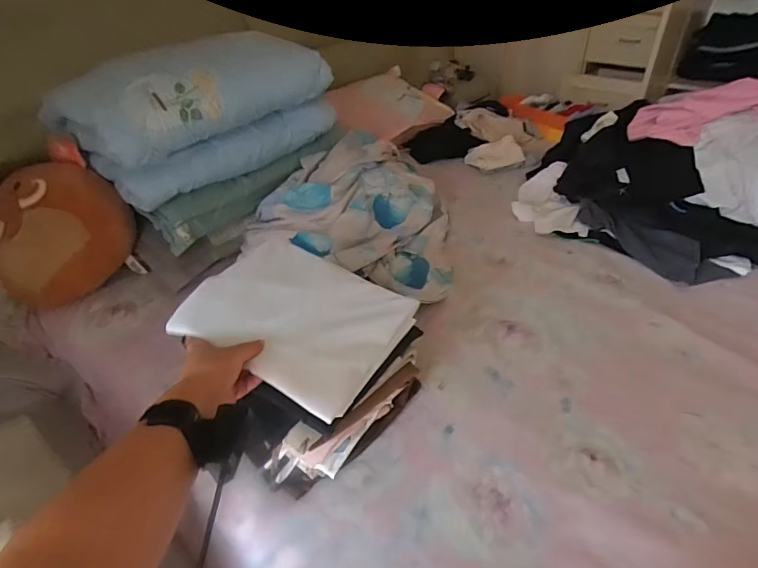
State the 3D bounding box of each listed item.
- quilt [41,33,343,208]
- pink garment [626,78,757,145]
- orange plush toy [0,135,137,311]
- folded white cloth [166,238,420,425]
[{"bbox_3d":[-0.435,-0.442,1.135,0.323,0.276,0.556,27,46,33],"label":"quilt"},{"bbox_3d":[0.894,-0.463,1.214,0.433,0.078,0.209,-8,38,-2],"label":"pink garment"},{"bbox_3d":[-0.723,-0.125,1.053,0.215,0.335,0.331,26,48,35],"label":"orange plush toy"},{"bbox_3d":[-0.113,0.040,0.662,0.278,0.028,0.244,30,45,11],"label":"folded white cloth"}]

